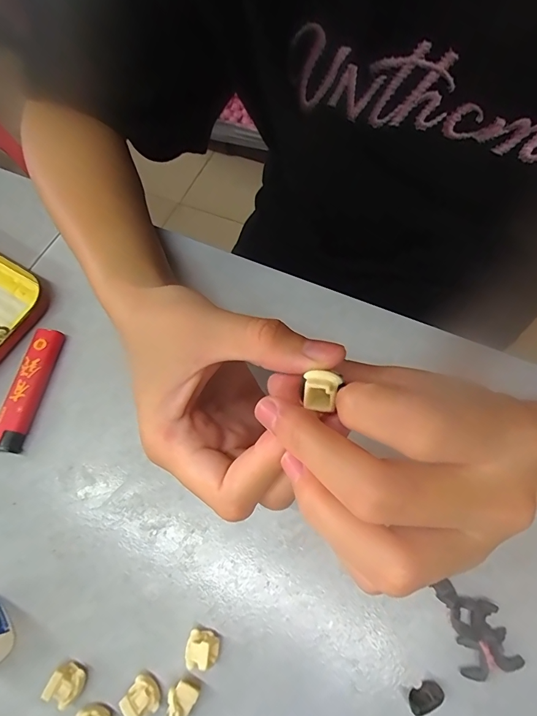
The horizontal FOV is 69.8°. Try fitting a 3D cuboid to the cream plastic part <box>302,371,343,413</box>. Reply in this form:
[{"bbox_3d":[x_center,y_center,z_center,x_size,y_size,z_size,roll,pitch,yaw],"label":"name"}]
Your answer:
[{"bbox_3d":[0.018,0.011,0.134,0.012,0.007,0.012,7,62,6],"label":"cream plastic part"}]

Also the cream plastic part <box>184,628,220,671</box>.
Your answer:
[{"bbox_3d":[-0.031,0.136,0.181,0.016,0.012,0.014,-1,67,3],"label":"cream plastic part"}]

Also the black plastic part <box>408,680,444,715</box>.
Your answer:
[{"bbox_3d":[0.070,0.152,0.172,0.015,0.005,0.010,-29,68,-9],"label":"black plastic part"}]

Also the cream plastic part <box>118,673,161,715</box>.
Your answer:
[{"bbox_3d":[-0.058,0.153,0.174,0.014,0.010,0.015,-32,69,-10],"label":"cream plastic part"}]

